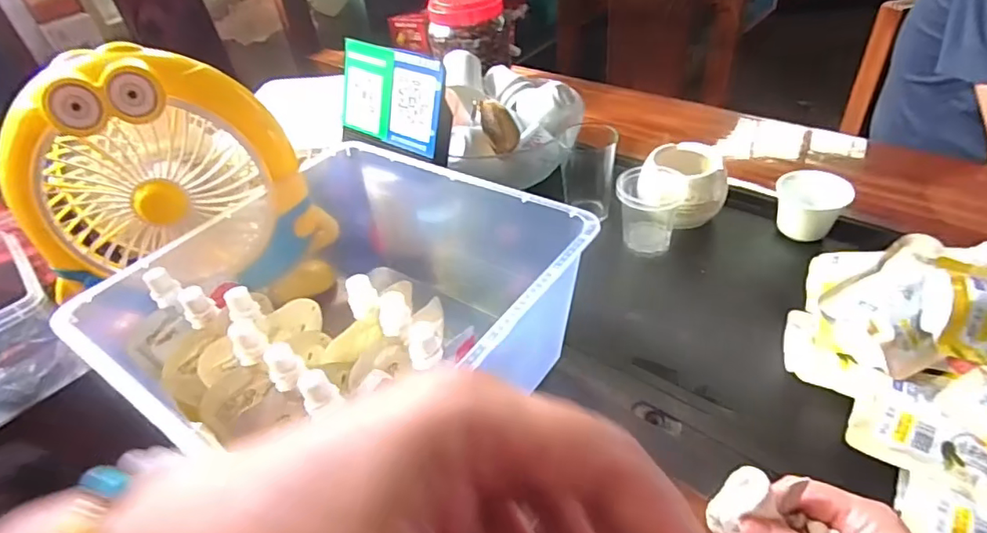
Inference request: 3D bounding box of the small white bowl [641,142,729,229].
[{"bbox_3d":[0.230,-0.098,0.638,0.080,0.066,0.077,-4,41,4],"label":"small white bowl"}]

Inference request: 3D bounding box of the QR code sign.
[{"bbox_3d":[-0.105,-0.172,0.567,0.142,0.102,0.016,22,29,29],"label":"QR code sign"}]

